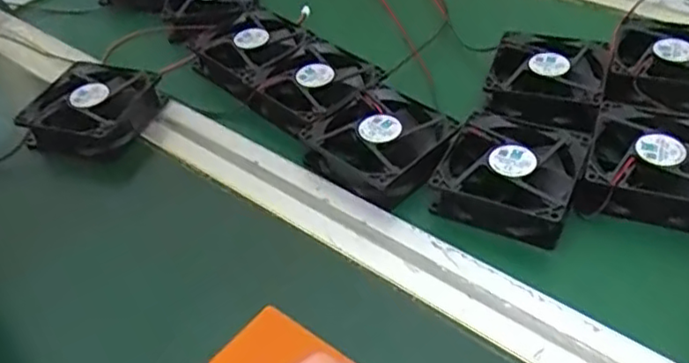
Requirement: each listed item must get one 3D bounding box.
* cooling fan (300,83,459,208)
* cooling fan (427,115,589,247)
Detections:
[{"bbox_3d":[0.027,-0.025,0.439,0.083,0.031,0.077,30,53,33],"label":"cooling fan"},{"bbox_3d":[0.106,-0.008,0.419,0.082,0.027,0.091,14,45,19],"label":"cooling fan"}]

